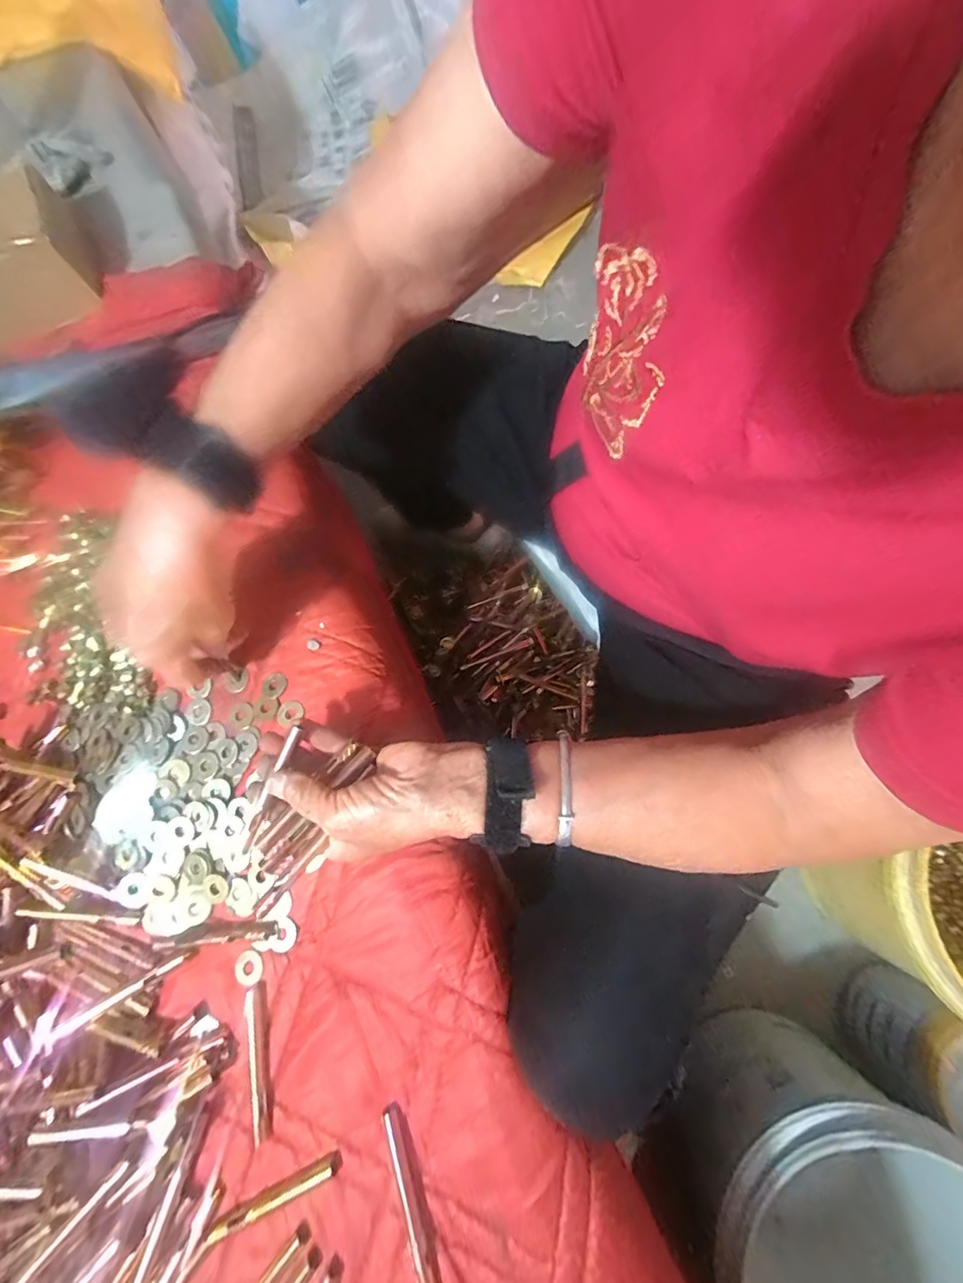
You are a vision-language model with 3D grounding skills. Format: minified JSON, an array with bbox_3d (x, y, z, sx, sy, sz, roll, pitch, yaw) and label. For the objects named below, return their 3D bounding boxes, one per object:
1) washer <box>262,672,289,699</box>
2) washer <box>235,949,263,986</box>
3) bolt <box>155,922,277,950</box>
[{"bbox_3d":[-0.169,0.036,0.392,0.019,0.004,0.021,24,80,12],"label":"washer"},{"bbox_3d":[-0.168,0.235,0.346,0.021,0.004,0.021,-2,75,6],"label":"washer"},{"bbox_3d":[-0.192,0.211,0.345,0.090,0.011,0.010,-9,75,4],"label":"bolt"}]

